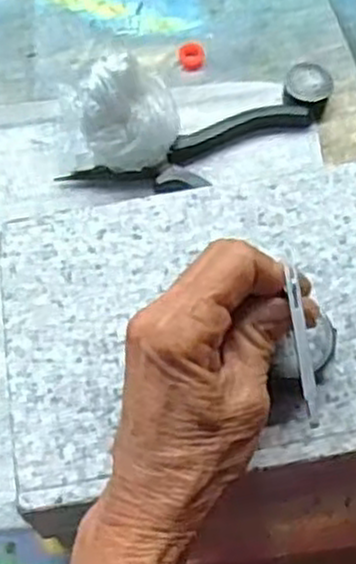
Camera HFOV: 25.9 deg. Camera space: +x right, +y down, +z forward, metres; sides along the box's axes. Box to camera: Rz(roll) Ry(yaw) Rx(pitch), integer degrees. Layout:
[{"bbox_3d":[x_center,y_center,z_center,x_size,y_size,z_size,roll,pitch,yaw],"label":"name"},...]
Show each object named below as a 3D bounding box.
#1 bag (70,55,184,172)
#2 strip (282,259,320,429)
[{"bbox_3d":[-0.030,-0.094,0.452,0.059,0.066,0.051,-2,63,1],"label":"bag"},{"bbox_3d":[0.045,0.022,0.278,0.005,0.004,0.060,-5,76,-3],"label":"strip"}]

